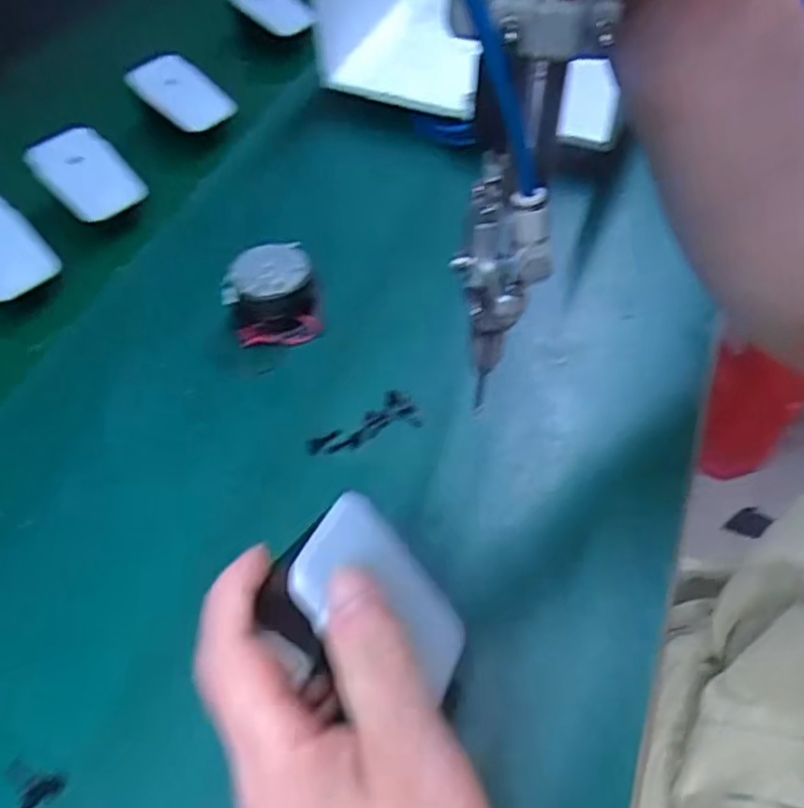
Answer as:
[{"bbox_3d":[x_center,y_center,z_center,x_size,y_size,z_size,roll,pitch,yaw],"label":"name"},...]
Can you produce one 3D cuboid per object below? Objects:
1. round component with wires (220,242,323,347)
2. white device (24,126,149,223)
[{"bbox_3d":[-0.075,-0.061,0.414,0.049,0.041,0.045,0,53,0],"label":"round component with wires"},{"bbox_3d":[-0.209,-0.153,0.482,0.054,0.013,0.069,-38,87,-25],"label":"white device"}]

